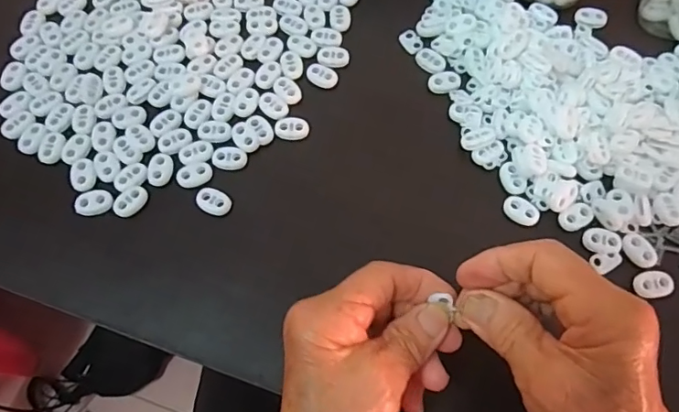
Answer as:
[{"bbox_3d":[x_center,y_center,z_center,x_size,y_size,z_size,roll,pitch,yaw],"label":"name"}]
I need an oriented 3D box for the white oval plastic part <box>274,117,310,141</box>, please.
[{"bbox_3d":[-0.032,-0.052,0.349,0.022,0.004,0.016,3,69,1],"label":"white oval plastic part"}]

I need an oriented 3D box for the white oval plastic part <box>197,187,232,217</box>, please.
[{"bbox_3d":[-0.080,-0.003,0.327,0.022,0.004,0.016,25,71,9],"label":"white oval plastic part"}]

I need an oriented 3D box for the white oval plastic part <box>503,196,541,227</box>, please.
[{"bbox_3d":[0.115,0.003,0.326,0.023,0.004,0.016,35,72,12],"label":"white oval plastic part"}]

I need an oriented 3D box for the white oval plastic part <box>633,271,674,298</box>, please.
[{"bbox_3d":[0.187,0.047,0.308,0.022,0.005,0.015,-6,69,-2],"label":"white oval plastic part"}]

